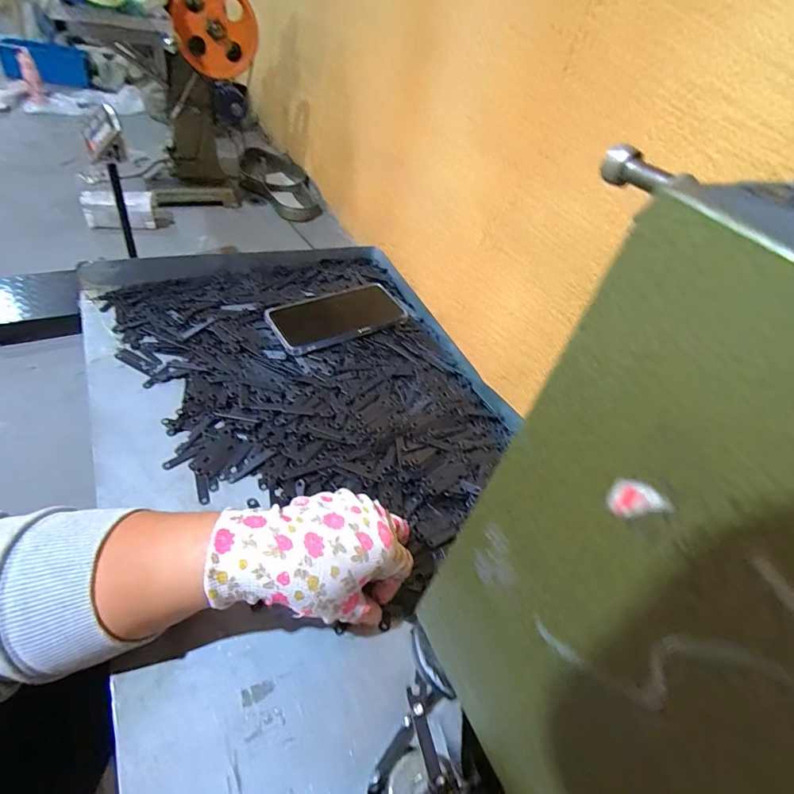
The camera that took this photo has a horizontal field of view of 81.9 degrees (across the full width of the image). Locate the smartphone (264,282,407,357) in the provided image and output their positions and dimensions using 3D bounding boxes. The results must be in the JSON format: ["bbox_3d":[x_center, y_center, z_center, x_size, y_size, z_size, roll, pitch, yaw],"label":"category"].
[{"bbox_3d":[-0.071,-0.102,0.568,0.166,0.012,0.085,-22,60,-27],"label":"smartphone"}]

